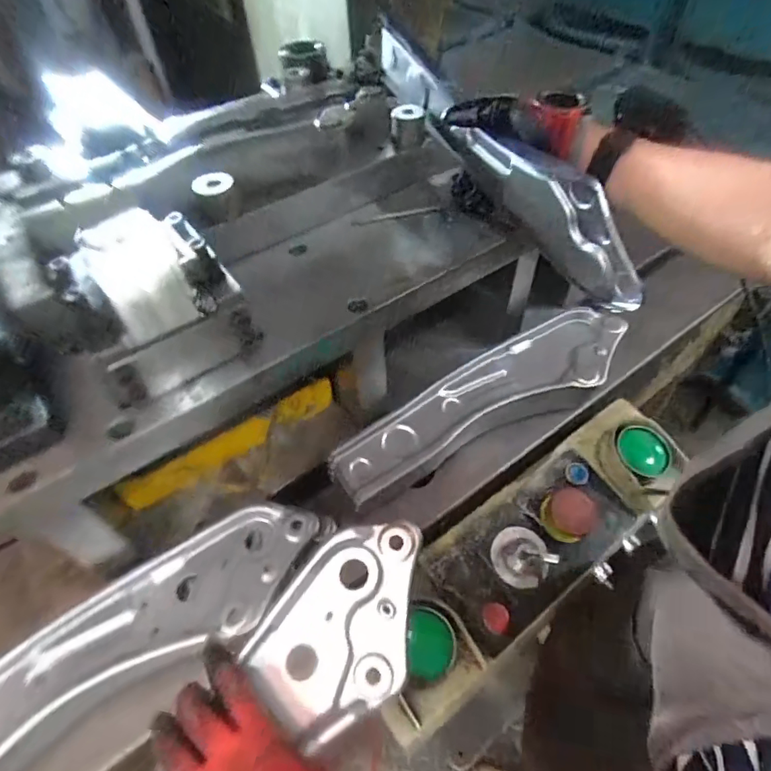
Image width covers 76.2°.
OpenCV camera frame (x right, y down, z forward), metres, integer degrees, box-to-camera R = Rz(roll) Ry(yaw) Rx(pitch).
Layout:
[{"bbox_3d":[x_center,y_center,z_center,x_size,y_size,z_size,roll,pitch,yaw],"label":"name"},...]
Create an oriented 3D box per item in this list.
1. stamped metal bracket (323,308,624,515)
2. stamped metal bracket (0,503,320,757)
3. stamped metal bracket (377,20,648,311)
[{"bbox_3d":[0.140,0.013,0.638,0.446,0.041,0.114,-27,54,-17],"label":"stamped metal bracket"},{"bbox_3d":[-0.263,0.248,0.461,0.430,0.030,0.108,-27,54,-18],"label":"stamped metal bracket"},{"bbox_3d":[0.126,-0.242,0.537,0.049,0.118,0.422,-28,67,-18],"label":"stamped metal bracket"}]

